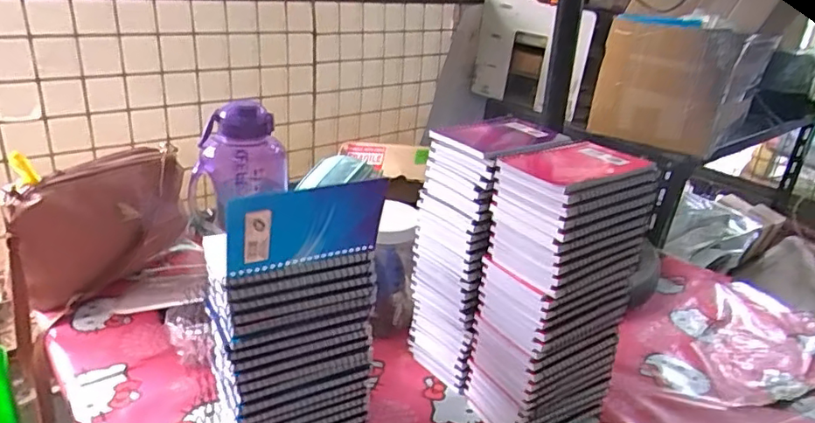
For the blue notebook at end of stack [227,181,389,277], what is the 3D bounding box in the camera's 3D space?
[{"bbox_3d":[-0.079,0.010,0.453,0.126,0.079,0.011,-11,42,-28],"label":"blue notebook at end of stack"}]

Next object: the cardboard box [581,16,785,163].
[{"bbox_3d":[0.484,-0.231,1.025,0.254,0.217,0.225,23,30,37],"label":"cardboard box"}]

